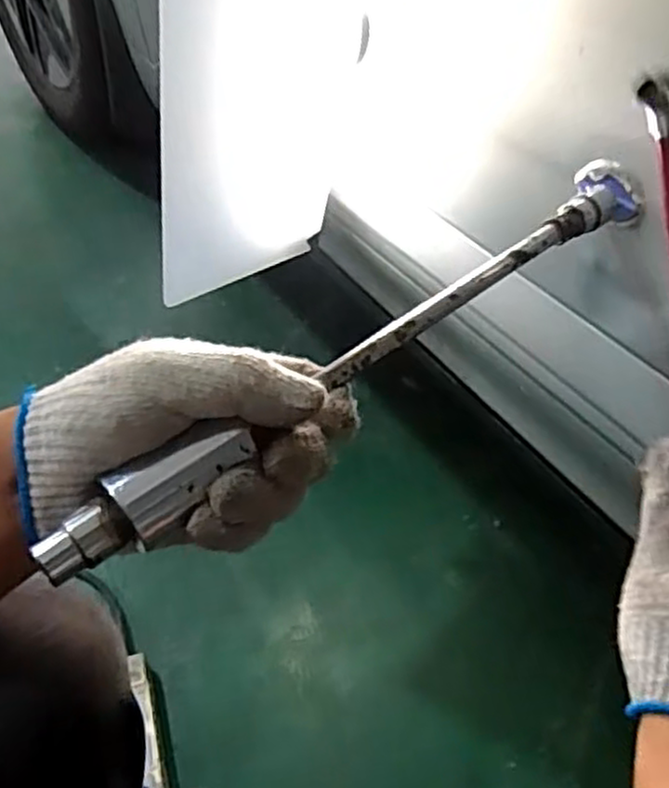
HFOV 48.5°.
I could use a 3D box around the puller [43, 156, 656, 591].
[{"bbox_3d":[0.030,-0.031,0.374,0.386,0.027,0.035,-34,58,-27],"label":"puller"}]

